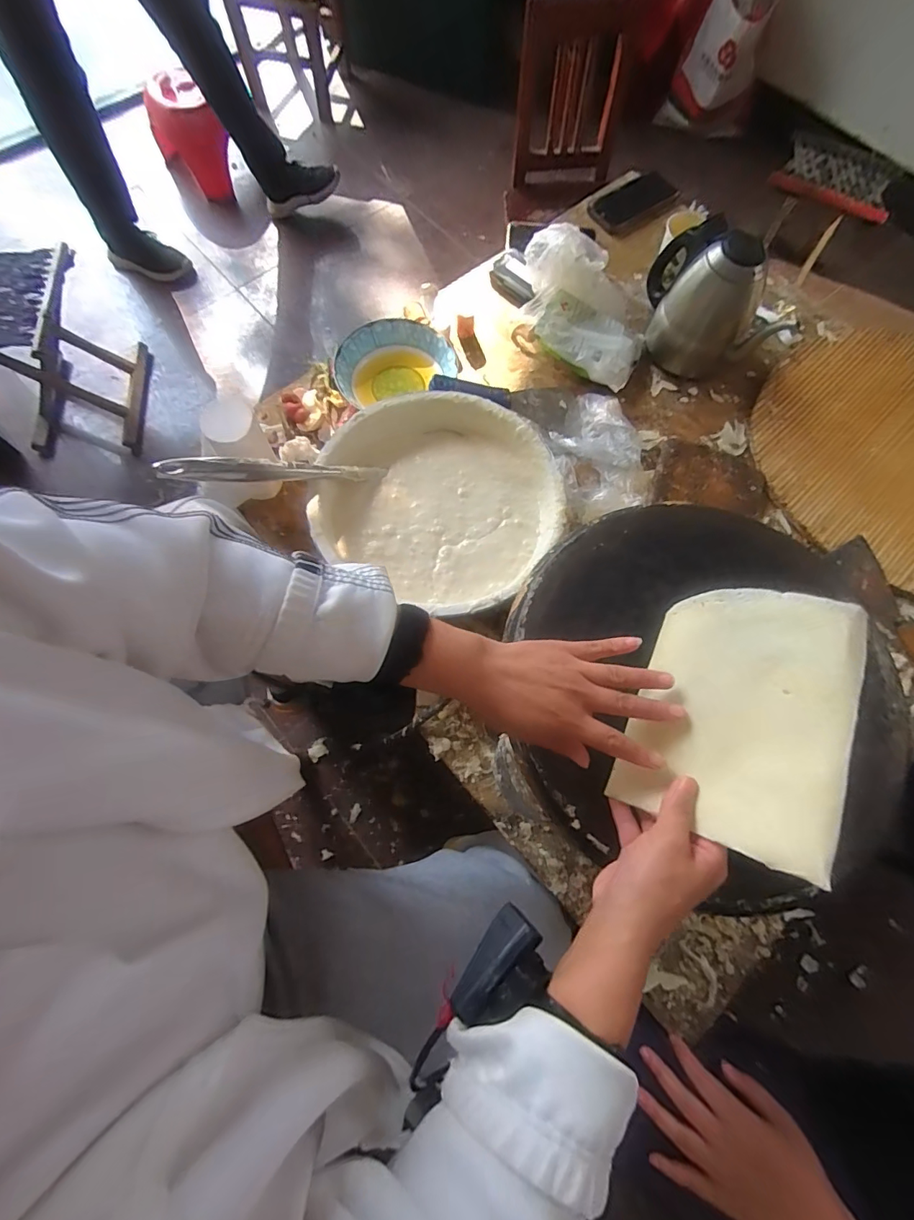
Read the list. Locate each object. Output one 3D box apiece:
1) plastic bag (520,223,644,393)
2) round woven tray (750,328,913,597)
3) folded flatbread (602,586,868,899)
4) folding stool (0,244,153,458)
[{"bbox_3d":[0.193,-0.452,0.720,0.189,0.093,0.219,6,72,1],"label":"plastic bag"},{"bbox_3d":[0.664,-0.231,0.699,0.423,0.023,0.433,0,72,-1],"label":"round woven tray"},{"bbox_3d":[0.200,0.075,0.358,0.013,0.146,0.180,21,79,-40],"label":"folded flatbread"},{"bbox_3d":[-0.931,-0.570,1.110,0.287,0.356,0.299,-3,72,-2],"label":"folding stool"}]

